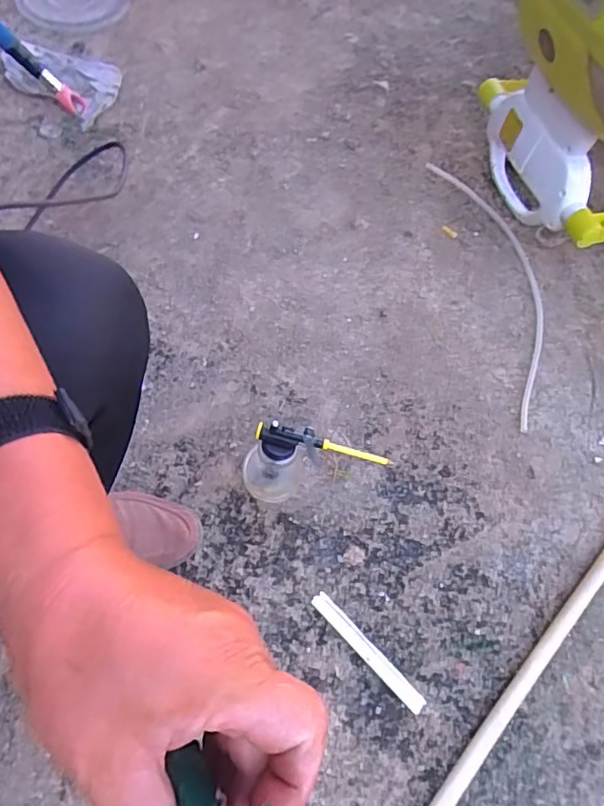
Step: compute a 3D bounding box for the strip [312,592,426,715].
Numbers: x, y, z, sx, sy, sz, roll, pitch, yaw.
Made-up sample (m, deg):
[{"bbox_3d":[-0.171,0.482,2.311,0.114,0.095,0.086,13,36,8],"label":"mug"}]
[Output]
[{"bbox_3d":[0.079,0.301,0.689,0.021,0.011,0.172,-40,73,-22],"label":"strip"}]

